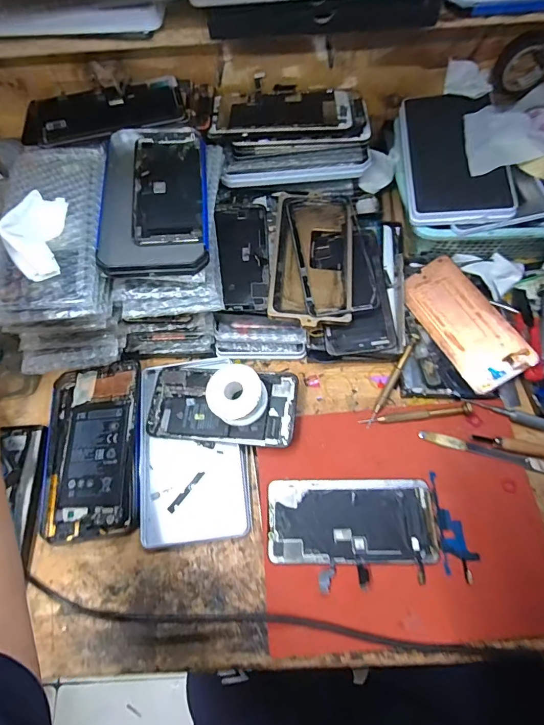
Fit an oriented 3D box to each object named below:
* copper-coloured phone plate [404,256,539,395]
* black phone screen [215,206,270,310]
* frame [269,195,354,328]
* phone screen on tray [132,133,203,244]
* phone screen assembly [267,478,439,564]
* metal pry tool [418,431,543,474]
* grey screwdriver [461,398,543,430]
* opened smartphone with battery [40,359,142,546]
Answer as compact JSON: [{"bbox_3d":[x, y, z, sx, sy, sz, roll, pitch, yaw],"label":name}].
[{"bbox_3d":[0.208,-0.045,0.435,0.068,0.006,0.153,-36,68,14],"label":"copper-coloured phone plate"},{"bbox_3d":[-0.032,-0.117,0.438,0.055,0.007,0.130,-4,66,1],"label":"black phone screen"},{"bbox_3d":[0.045,-0.116,0.434,0.088,0.008,0.172,3,66,4],"label":"frame"},{"bbox_3d":[-0.100,-0.170,0.384,0.063,0.009,0.136,-4,68,-7],"label":"phone screen on tray"},{"bbox_3d":[0.073,0.147,0.372,0.150,0.011,0.071,-1,66,2],"label":"phone screen assembly"},{"bbox_3d":[0.214,0.088,0.390,0.133,0.006,0.014,13,67,8],"label":"metal pry tool"},{"bbox_3d":[0.261,0.059,0.396,0.125,0.018,0.014,18,68,10],"label":"grey screwdriver"},{"bbox_3d":[-0.180,0.085,0.402,0.097,0.017,0.171,-8,66,-1],"label":"opened smartphone with battery"}]

